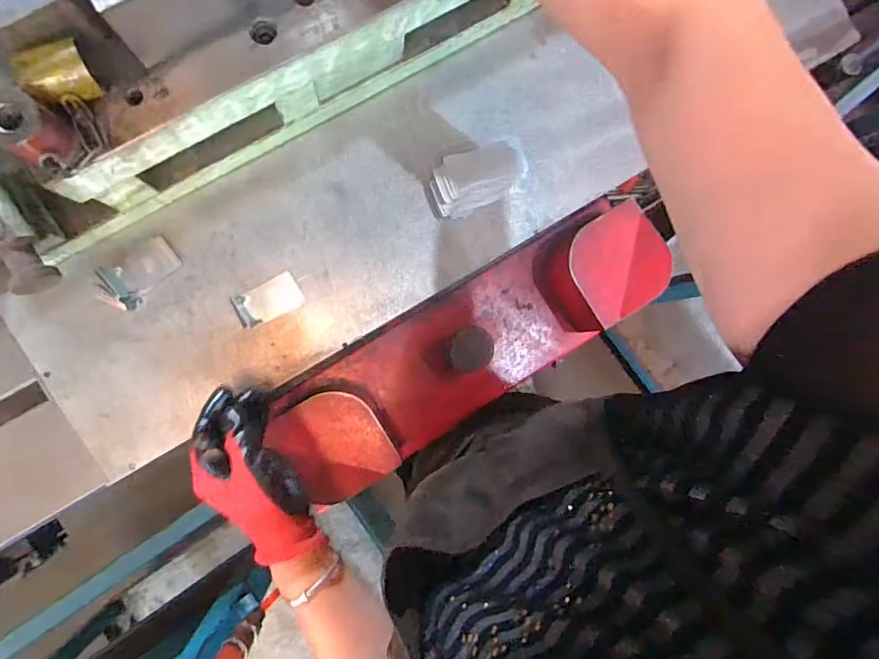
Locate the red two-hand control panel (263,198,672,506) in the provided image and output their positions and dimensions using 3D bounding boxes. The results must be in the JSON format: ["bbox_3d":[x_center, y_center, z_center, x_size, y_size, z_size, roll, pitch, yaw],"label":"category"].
[{"bbox_3d":[0.031,0.033,0.610,0.447,0.109,0.146,-32,92,-9],"label":"red two-hand control panel"}]

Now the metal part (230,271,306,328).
[{"bbox_3d":[-0.179,-0.031,0.511,0.065,0.027,0.039,-28,91,-7],"label":"metal part"}]

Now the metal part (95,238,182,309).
[{"bbox_3d":[-0.304,-0.059,0.492,0.042,0.033,0.075,43,84,-4],"label":"metal part"}]

